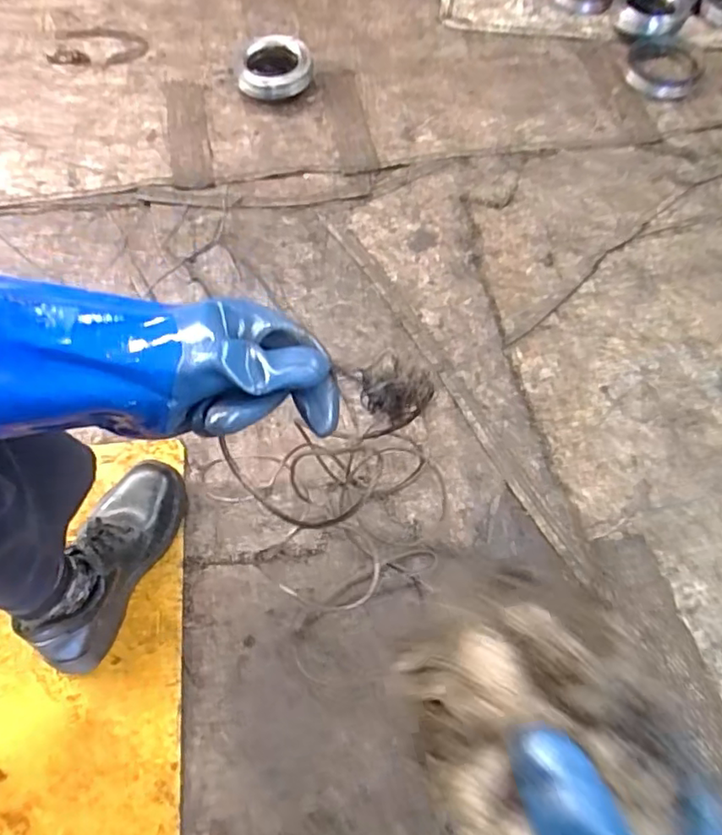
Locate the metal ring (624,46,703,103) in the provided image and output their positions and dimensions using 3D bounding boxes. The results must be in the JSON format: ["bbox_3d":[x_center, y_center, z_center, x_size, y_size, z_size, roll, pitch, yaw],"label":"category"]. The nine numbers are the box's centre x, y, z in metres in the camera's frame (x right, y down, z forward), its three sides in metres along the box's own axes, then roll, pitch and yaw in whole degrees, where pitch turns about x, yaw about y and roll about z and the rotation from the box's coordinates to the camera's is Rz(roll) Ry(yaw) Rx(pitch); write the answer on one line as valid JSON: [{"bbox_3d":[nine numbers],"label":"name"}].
[{"bbox_3d":[0.625,-0.716,1.209,0.145,0.025,0.141,0,65,1],"label":"metal ring"}]

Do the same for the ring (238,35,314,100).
[{"bbox_3d":[-0.175,-0.717,1.190,0.150,0.067,0.150,0,65,1],"label":"ring"}]

